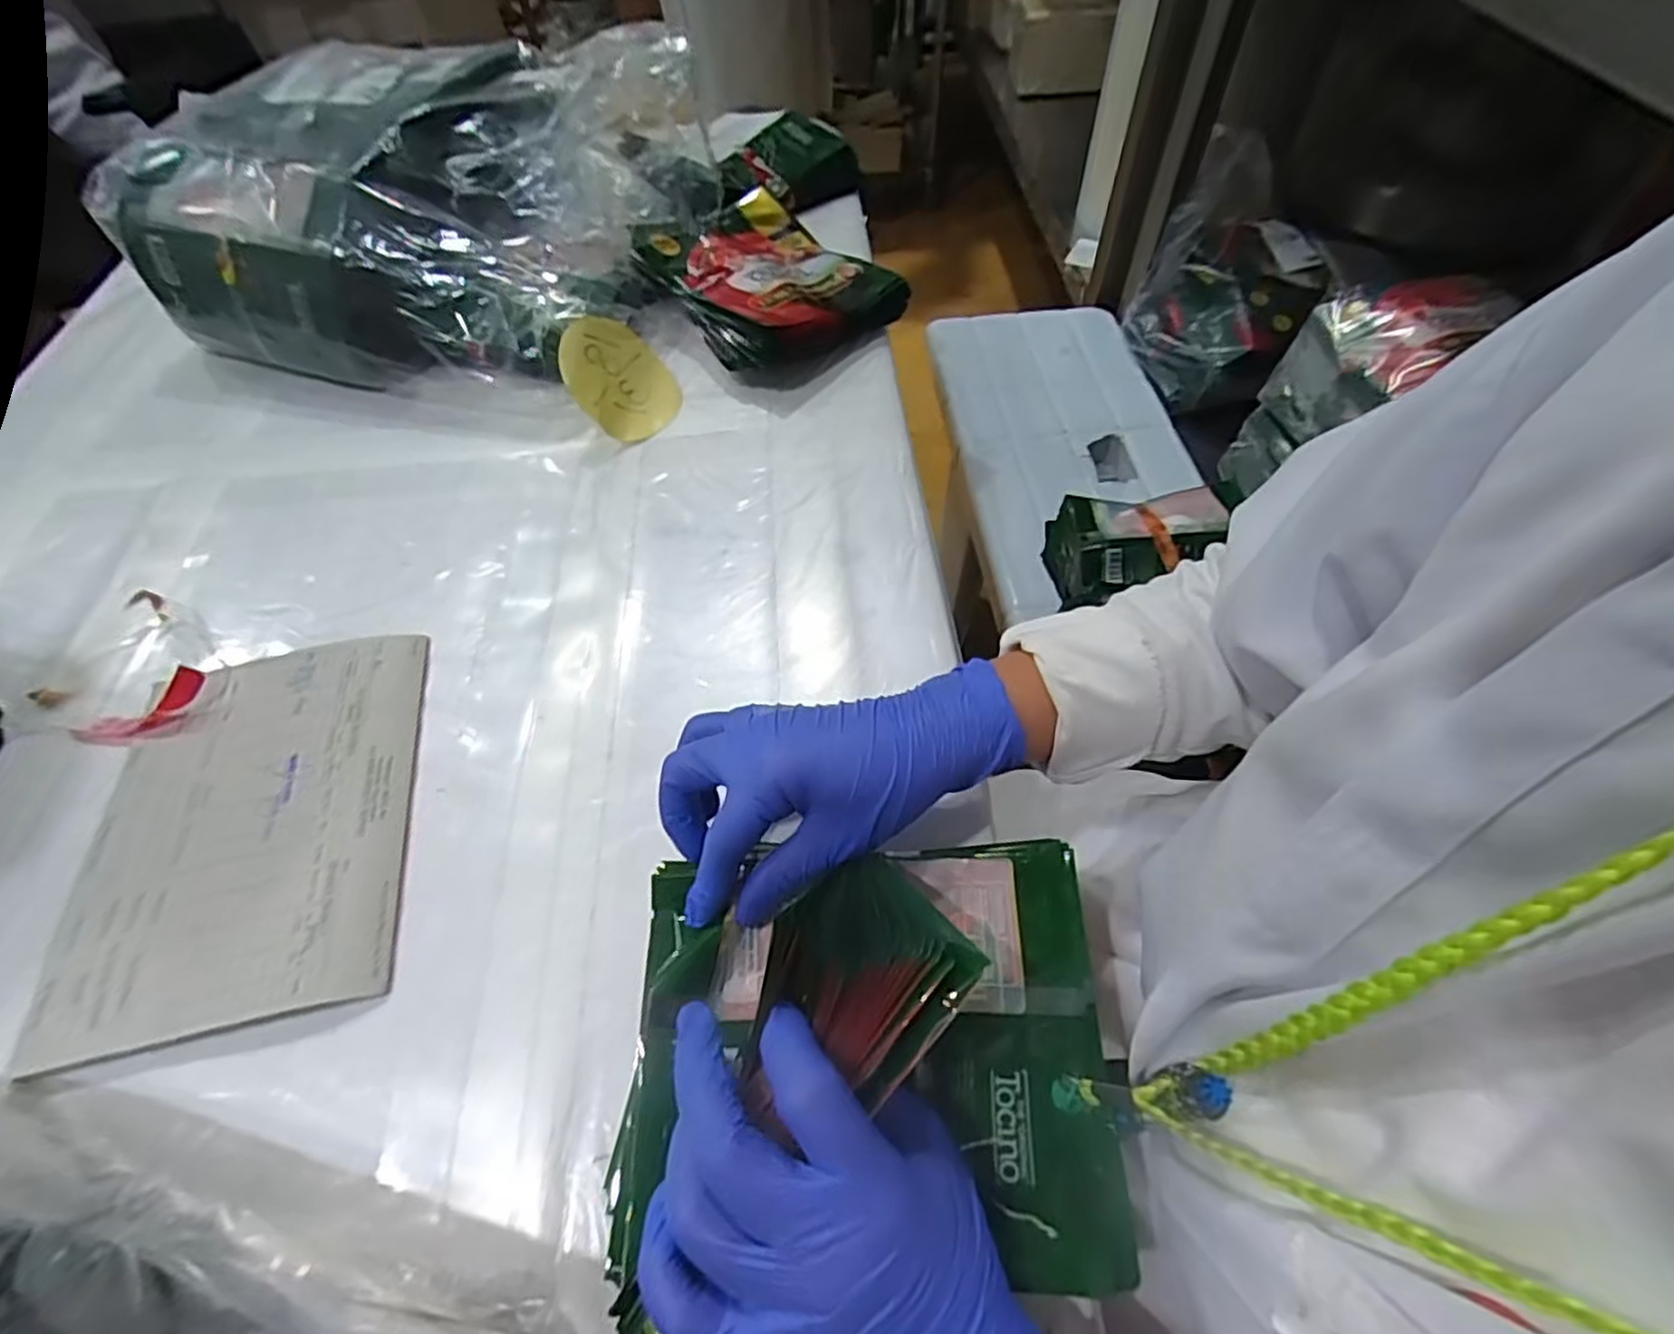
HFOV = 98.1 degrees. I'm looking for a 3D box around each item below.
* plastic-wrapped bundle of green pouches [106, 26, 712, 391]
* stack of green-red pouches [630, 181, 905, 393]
[{"bbox_3d":[-0.335,-0.404,0.629,0.394,0.149,0.346,12,58,11],"label":"plastic-wrapped bundle of green pouches"},{"bbox_3d":[-0.060,-0.322,0.611,0.163,0.058,0.194,-39,62,-21],"label":"stack of green-red pouches"}]

